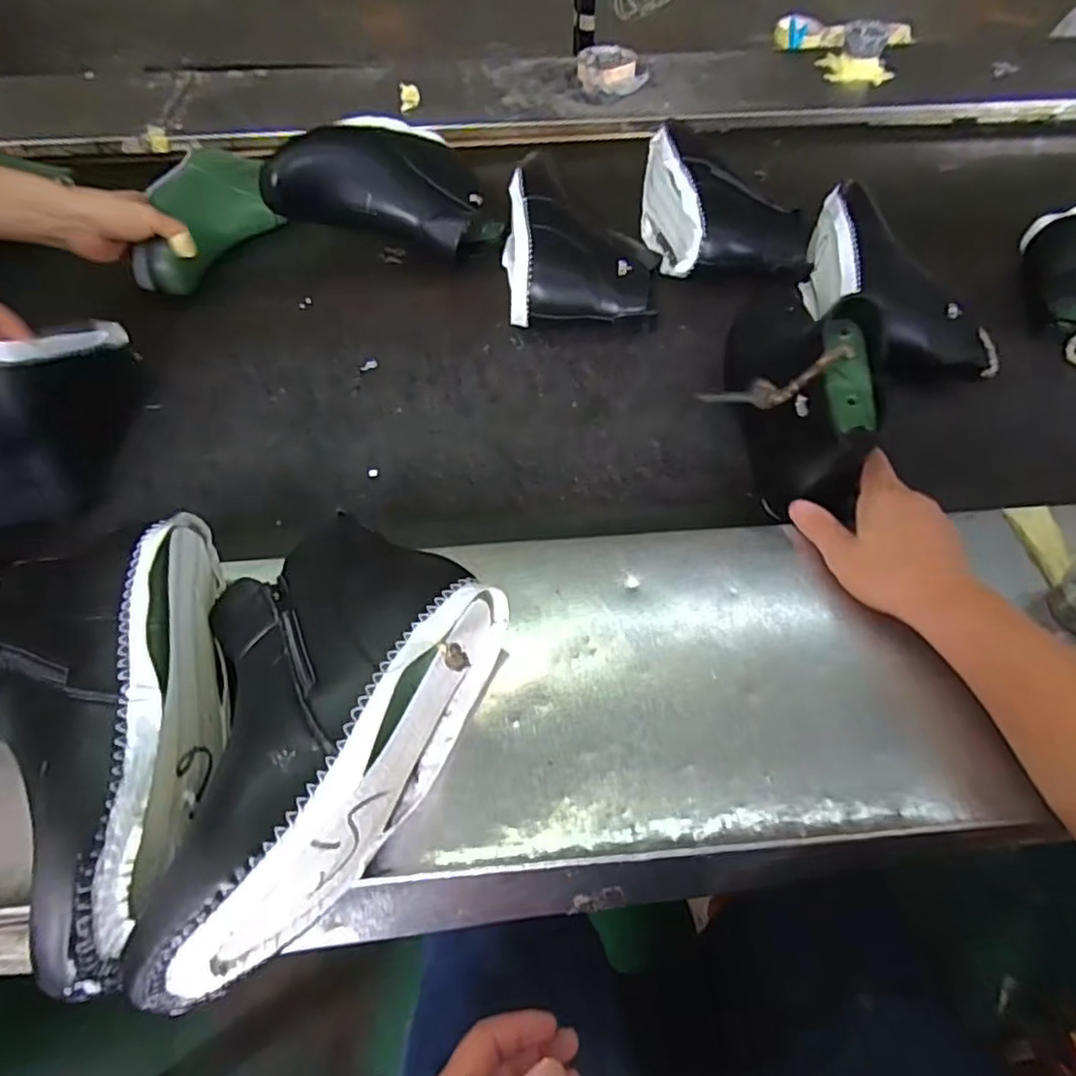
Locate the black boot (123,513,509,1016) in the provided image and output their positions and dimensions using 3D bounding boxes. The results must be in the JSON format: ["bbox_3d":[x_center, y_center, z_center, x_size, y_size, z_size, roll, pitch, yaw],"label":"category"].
[{"bbox_3d":[-0.147,0.102,0.372,0.170,0.094,0.257,28,61,18],"label":"black boot"}]

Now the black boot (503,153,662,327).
[{"bbox_3d":[0.046,-0.312,0.690,0.156,0.092,0.187,-2,57,-1],"label":"black boot"}]

